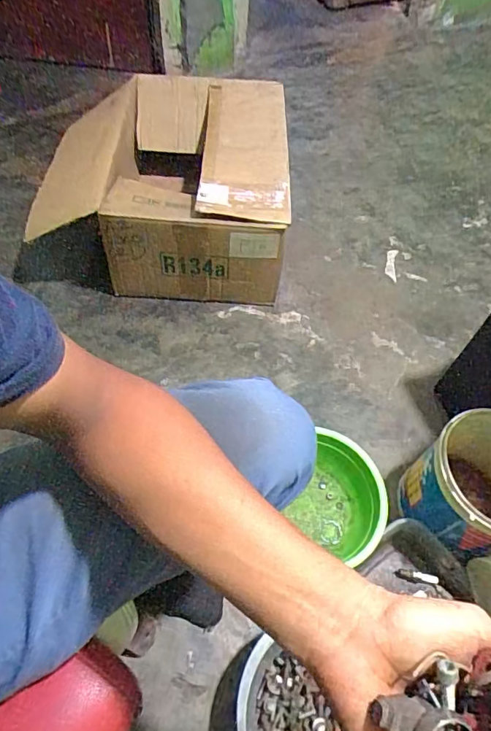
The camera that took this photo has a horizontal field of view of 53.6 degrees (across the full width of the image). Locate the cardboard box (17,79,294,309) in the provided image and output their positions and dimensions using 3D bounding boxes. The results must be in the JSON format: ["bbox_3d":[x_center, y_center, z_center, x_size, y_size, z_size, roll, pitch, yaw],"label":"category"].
[{"bbox_3d":[-0.149,-0.398,1.042,0.466,0.219,0.472,5,57,0],"label":"cardboard box"}]

